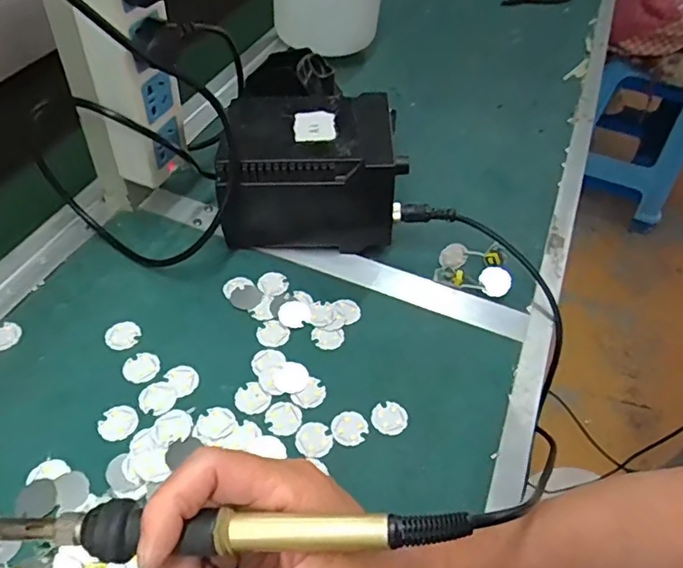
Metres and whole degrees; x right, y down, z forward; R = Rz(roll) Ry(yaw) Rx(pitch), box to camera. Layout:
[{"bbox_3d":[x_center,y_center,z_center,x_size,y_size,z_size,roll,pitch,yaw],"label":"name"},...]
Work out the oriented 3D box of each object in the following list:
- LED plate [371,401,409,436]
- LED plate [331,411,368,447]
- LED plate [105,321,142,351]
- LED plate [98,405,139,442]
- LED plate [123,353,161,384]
[{"bbox_3d":[0.033,0.092,0.384,0.024,0.004,0.023,3,49,-3],"label":"LED plate"},{"bbox_3d":[0.006,0.096,0.377,0.024,0.004,0.024,3,49,-3],"label":"LED plate"},{"bbox_3d":[-0.161,0.037,0.413,0.024,0.004,0.024,3,49,-3],"label":"LED plate"},{"bbox_3d":[-0.146,0.090,0.367,0.024,0.004,0.024,3,49,-3],"label":"LED plate"},{"bbox_3d":[-0.141,0.058,0.396,0.025,0.004,0.024,3,49,-3],"label":"LED plate"}]

